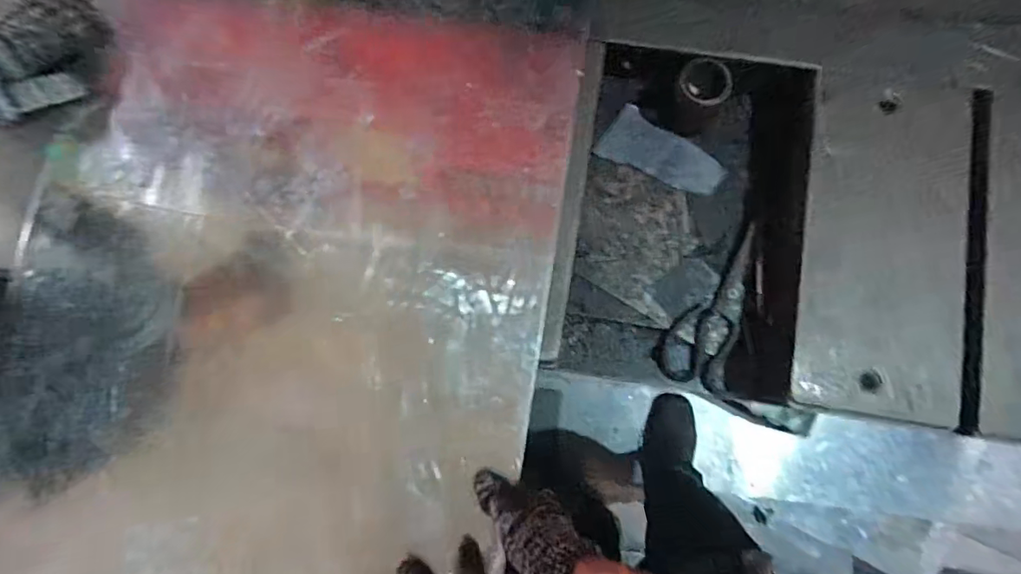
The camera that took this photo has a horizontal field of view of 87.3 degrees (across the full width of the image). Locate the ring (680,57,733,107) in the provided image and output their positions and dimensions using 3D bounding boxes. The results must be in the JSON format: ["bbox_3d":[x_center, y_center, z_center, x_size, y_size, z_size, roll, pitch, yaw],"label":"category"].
[{"bbox_3d":[0.225,-0.239,0.621,0.052,0.012,0.064,-36,67,19],"label":"ring"}]

